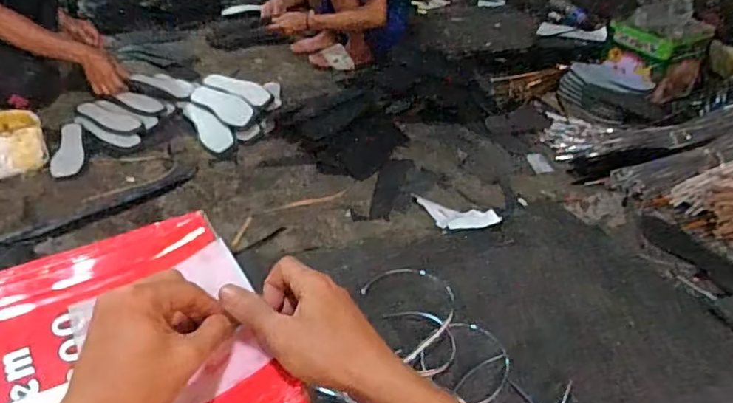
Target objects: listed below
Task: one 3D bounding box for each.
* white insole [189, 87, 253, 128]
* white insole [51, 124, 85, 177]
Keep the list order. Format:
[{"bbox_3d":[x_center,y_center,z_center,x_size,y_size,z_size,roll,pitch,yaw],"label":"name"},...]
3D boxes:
[{"bbox_3d":[-0.424,-0.287,1.617,0.234,0.012,0.087,32,69,28],"label":"white insole"},{"bbox_3d":[-0.784,-0.140,1.443,0.067,0.012,0.218,7,40,-21],"label":"white insole"}]

